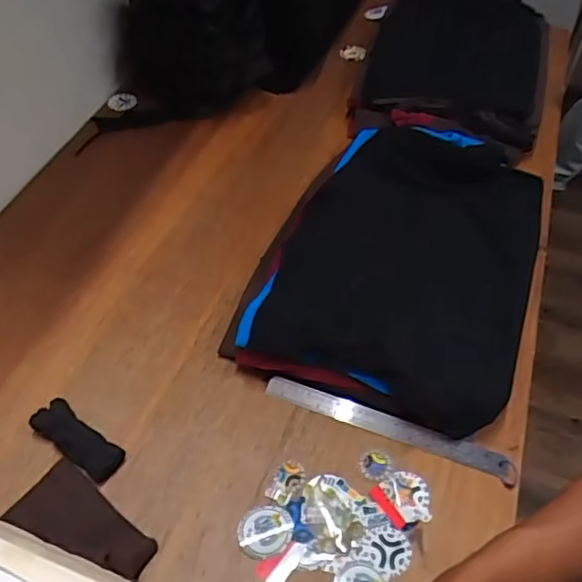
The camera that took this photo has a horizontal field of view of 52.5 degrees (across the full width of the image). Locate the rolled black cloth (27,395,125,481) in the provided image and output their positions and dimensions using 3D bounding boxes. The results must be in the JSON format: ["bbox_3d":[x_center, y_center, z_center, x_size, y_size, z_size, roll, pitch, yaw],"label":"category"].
[{"bbox_3d":[-0.269,0.187,0.745,0.122,0.032,0.048,31,58,19],"label":"rolled black cloth"}]

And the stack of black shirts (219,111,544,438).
[{"bbox_3d":[0.175,-0.079,0.924,0.376,0.088,0.567,19,54,11],"label":"stack of black shirts"}]

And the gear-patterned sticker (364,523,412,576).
[{"bbox_3d":[0.114,0.301,0.690,0.053,0.004,0.050,23,55,14],"label":"gear-patterned sticker"}]

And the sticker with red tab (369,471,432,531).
[{"bbox_3d":[0.140,0.255,0.724,0.064,0.004,0.065,-29,59,-22],"label":"sticker with red tab"}]

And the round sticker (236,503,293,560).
[{"bbox_3d":[-0.031,0.282,0.693,0.062,0.010,0.058,1,53,-2],"label":"round sticker"}]

